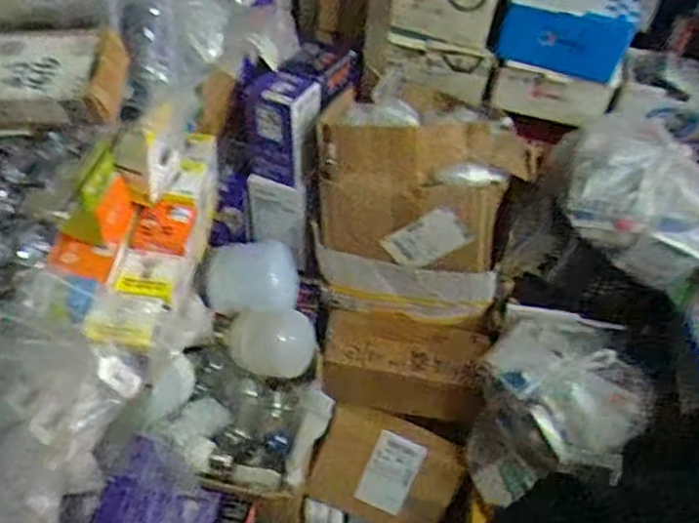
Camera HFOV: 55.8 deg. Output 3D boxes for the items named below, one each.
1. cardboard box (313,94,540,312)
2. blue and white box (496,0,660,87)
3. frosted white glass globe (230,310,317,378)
[{"bbox_3d":[0.104,-0.081,1.046,0.326,0.321,0.152,13,12,10],"label":"cardboard box"},{"bbox_3d":[0.360,-0.378,1.039,0.212,0.143,0.095,19,48,13],"label":"blue and white box"},{"bbox_3d":[-0.120,0.117,0.996,0.137,0.091,0.094,10,46,5],"label":"frosted white glass globe"}]

